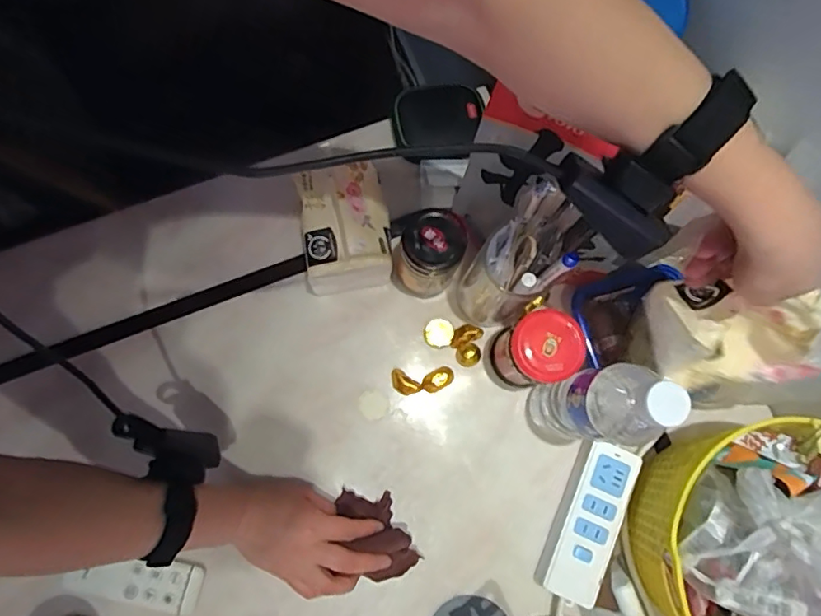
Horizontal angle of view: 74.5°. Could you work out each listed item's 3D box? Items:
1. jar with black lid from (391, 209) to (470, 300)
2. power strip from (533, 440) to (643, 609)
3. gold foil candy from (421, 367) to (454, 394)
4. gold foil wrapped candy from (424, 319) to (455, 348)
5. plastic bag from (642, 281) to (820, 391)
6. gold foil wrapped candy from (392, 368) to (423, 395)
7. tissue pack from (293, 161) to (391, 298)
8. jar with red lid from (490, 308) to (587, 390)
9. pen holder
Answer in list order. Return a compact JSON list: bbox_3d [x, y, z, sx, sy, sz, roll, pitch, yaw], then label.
[{"bbox_3d":[0.016,-0.049,0.549,0.064,0.128,0.061,1,80,-3],"label":"jar with black lid"},{"bbox_3d":[0.179,0.214,0.546,0.062,0.033,0.152,24,79,1],"label":"power strip"},{"bbox_3d":[0.030,0.077,0.574,0.037,0.020,0.021,-27,82,-8],"label":"gold foil candy"},{"bbox_3d":[0.031,0.028,0.590,0.031,0.012,0.033,1,80,-3],"label":"gold foil wrapped candy"},{"bbox_3d":[0.256,0.027,0.426,0.128,0.088,0.066,12,78,1],"label":"plastic bag"},{"bbox_3d":[-0.007,0.081,0.573,0.034,0.018,0.019,35,80,3],"label":"gold foil wrapped candy"},{"bbox_3d":[-0.068,-0.081,0.573,0.082,0.086,0.121,-6,80,-4],"label":"tissue pack"},{"bbox_3d":[0.120,0.045,0.534,0.062,0.127,0.063,1,80,-3],"label":"jar with red lid"},{"bbox_3d":[0.089,-0.034,0.493,0.065,0.223,0.063,35,80,3],"label":"pen holder"}]

